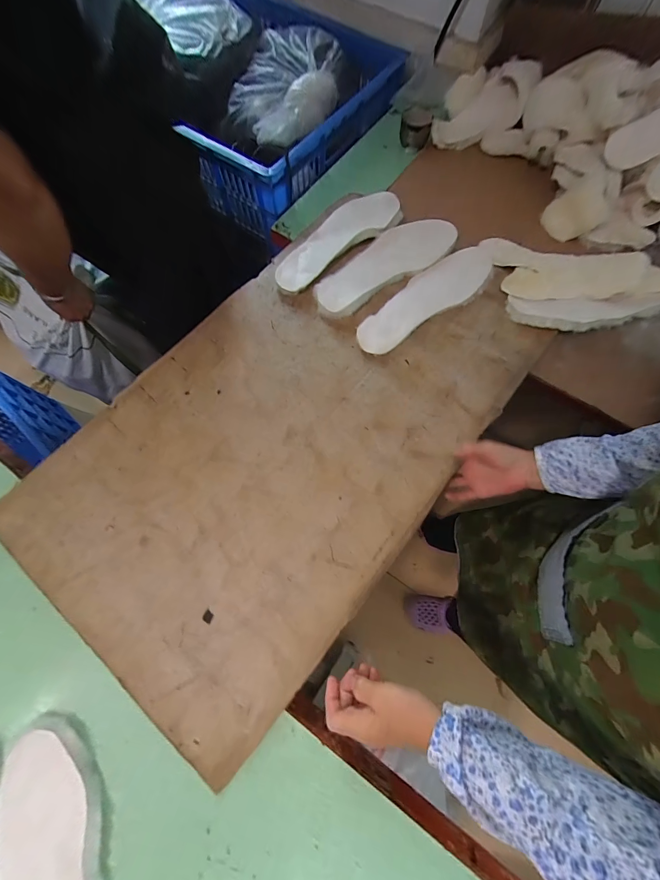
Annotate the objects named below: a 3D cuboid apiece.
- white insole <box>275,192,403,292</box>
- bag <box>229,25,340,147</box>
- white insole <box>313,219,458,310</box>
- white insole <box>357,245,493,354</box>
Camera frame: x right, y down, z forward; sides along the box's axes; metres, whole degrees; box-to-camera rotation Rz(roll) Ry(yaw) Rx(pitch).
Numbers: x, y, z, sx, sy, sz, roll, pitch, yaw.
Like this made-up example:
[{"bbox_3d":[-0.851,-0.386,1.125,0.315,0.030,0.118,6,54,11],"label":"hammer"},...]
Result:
[{"bbox_3d":[0.010,-0.368,0.607,0.272,0.034,0.094,-36,75,-11],"label":"white insole"},{"bbox_3d":[-0.101,-0.776,0.730,0.243,0.074,0.286,2,72,1],"label":"bag"},{"bbox_3d":[0.099,-0.314,0.586,0.273,0.034,0.084,-29,74,-9],"label":"white insole"},{"bbox_3d":[0.162,-0.248,0.571,0.288,0.019,0.078,-37,75,-11],"label":"white insole"}]

